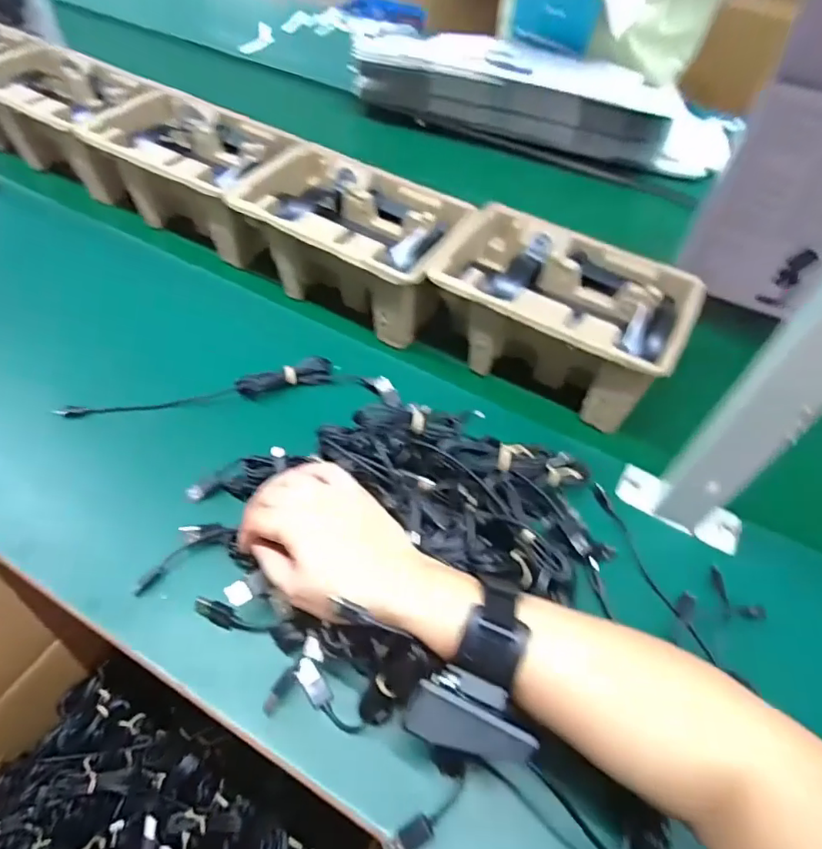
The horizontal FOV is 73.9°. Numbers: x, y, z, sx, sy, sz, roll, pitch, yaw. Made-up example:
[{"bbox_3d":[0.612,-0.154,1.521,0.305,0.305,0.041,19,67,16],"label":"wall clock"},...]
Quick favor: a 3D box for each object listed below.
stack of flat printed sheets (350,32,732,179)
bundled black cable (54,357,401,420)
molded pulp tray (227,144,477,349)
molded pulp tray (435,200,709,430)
[{"bbox_3d":[0.201,-0.558,0.916,0.574,0.080,0.271,19,54,9],"label":"stack of flat printed sheets"},{"bbox_3d":[-0.168,-0.037,0.530,0.307,0.020,0.054,-1,53,-6],"label":"bundled black cable"},{"bbox_3d":[-0.063,-0.197,0.606,0.244,0.101,0.145,25,55,13],"label":"molded pulp tray"},{"bbox_3d":[0.144,-0.108,0.552,0.230,0.099,0.144,27,55,15],"label":"molded pulp tray"}]

